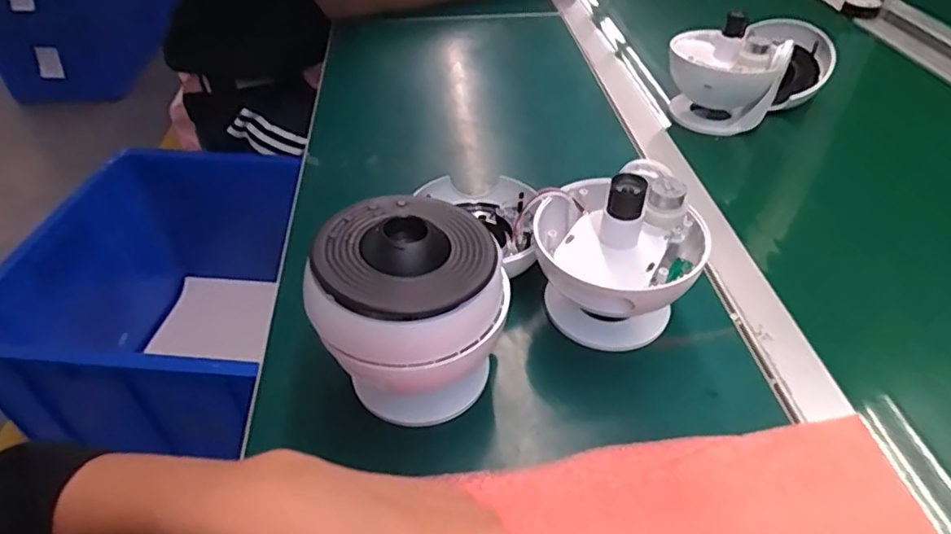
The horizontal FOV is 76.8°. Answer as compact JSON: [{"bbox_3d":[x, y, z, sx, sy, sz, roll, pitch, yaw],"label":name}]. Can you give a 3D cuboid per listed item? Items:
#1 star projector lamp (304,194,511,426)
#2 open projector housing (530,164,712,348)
[{"bbox_3d":[-0.034,0.036,0.374,0.101,0.131,0.104,9,44,16],"label":"star projector lamp"},{"bbox_3d":[0.102,-0.007,0.432,0.115,0.112,0.115,11,45,18],"label":"open projector housing"}]

